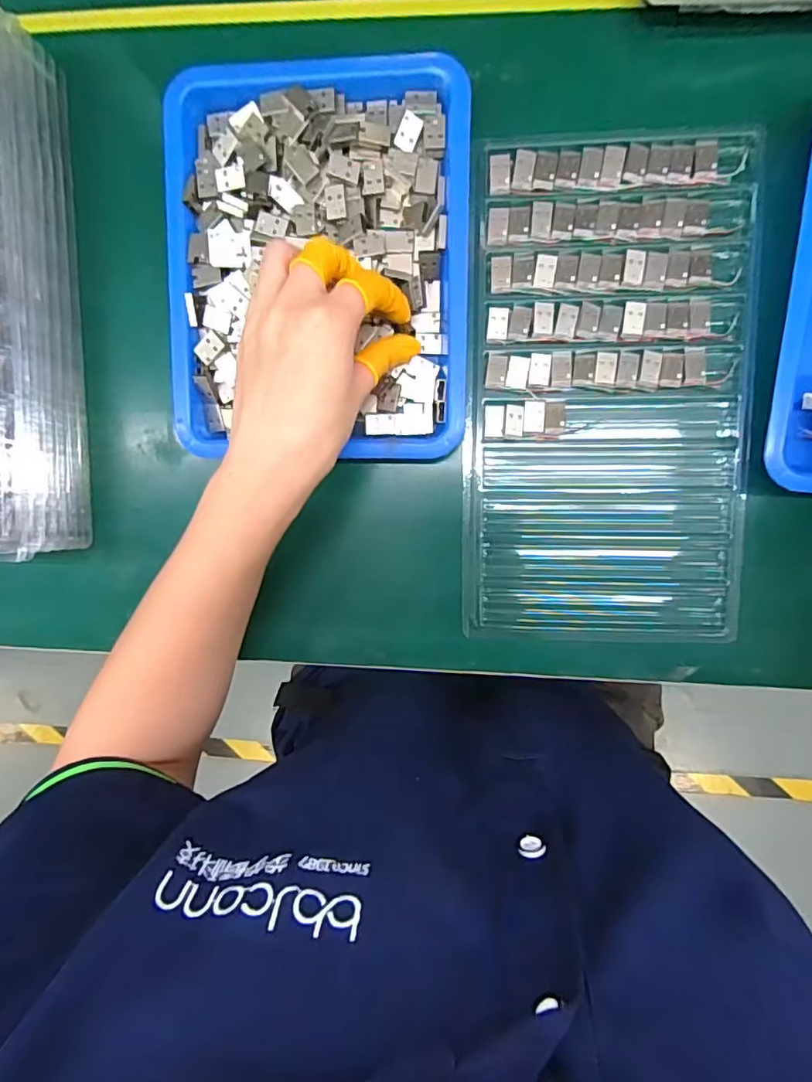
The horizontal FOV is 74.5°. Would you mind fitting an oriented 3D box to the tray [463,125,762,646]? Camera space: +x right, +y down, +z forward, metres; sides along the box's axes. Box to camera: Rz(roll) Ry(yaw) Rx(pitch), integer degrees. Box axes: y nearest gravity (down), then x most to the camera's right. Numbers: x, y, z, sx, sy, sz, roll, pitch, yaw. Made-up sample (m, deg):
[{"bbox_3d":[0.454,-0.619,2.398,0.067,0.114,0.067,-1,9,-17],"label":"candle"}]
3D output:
[{"bbox_3d":[0.120,-0.083,0.317,0.161,0.007,0.290,0,96,5],"label":"tray"}]

